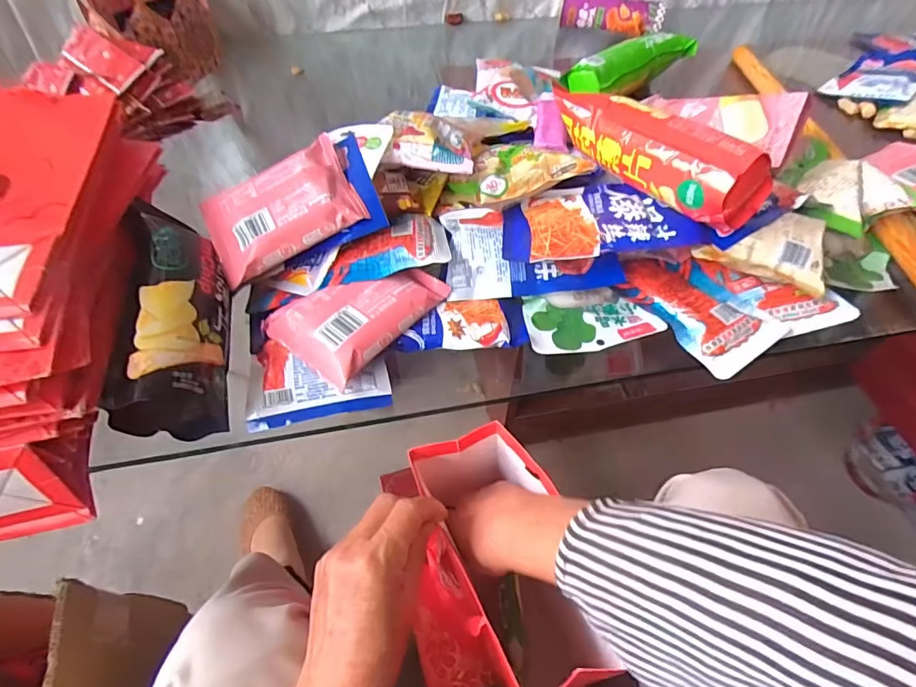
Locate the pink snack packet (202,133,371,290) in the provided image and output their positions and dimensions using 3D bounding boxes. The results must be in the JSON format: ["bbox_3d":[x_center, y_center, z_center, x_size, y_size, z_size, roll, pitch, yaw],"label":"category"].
[{"bbox_3d":[-0.162,-0.124,0.444,0.137,0.027,0.096,-32,74,1],"label":"pink snack packet"}]

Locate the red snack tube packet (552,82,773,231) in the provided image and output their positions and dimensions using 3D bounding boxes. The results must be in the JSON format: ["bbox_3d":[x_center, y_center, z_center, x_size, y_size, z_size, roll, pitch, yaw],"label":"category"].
[{"bbox_3d":[0.174,-0.177,0.445,0.060,0.080,0.201,-33,60,-23],"label":"red snack tube packet"}]

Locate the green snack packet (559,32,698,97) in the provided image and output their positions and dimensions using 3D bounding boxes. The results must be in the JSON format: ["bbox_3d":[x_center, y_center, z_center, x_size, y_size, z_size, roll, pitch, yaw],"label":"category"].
[{"bbox_3d":[0.243,-0.395,0.671,0.204,0.051,0.063,-29,58,-21],"label":"green snack packet"}]

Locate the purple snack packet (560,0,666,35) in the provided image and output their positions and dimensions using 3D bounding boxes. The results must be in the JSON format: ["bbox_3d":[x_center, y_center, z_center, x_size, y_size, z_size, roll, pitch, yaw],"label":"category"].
[{"bbox_3d":[0.266,-0.572,0.820,0.166,0.053,0.062,13,54,9],"label":"purple snack packet"}]

